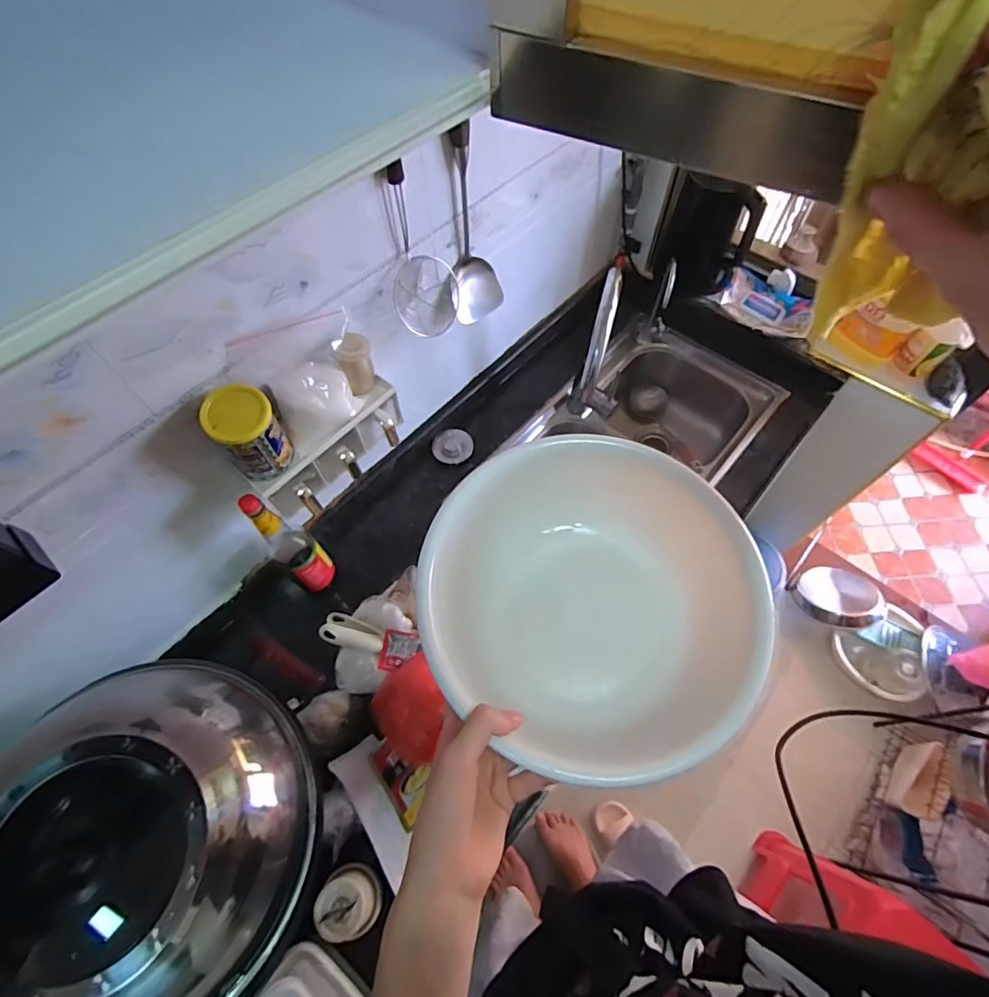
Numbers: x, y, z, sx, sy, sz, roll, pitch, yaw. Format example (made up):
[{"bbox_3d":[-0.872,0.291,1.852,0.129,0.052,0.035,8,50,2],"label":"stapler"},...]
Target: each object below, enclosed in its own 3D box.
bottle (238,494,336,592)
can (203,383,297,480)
[{"bbox_3d":[-0.305,0.066,0.765,0.053,0.252,0.058,33,66,17],"label":"bottle"},{"bbox_3d":[-0.296,-0.075,0.624,0.069,0.120,0.063,0,61,0],"label":"can"}]

